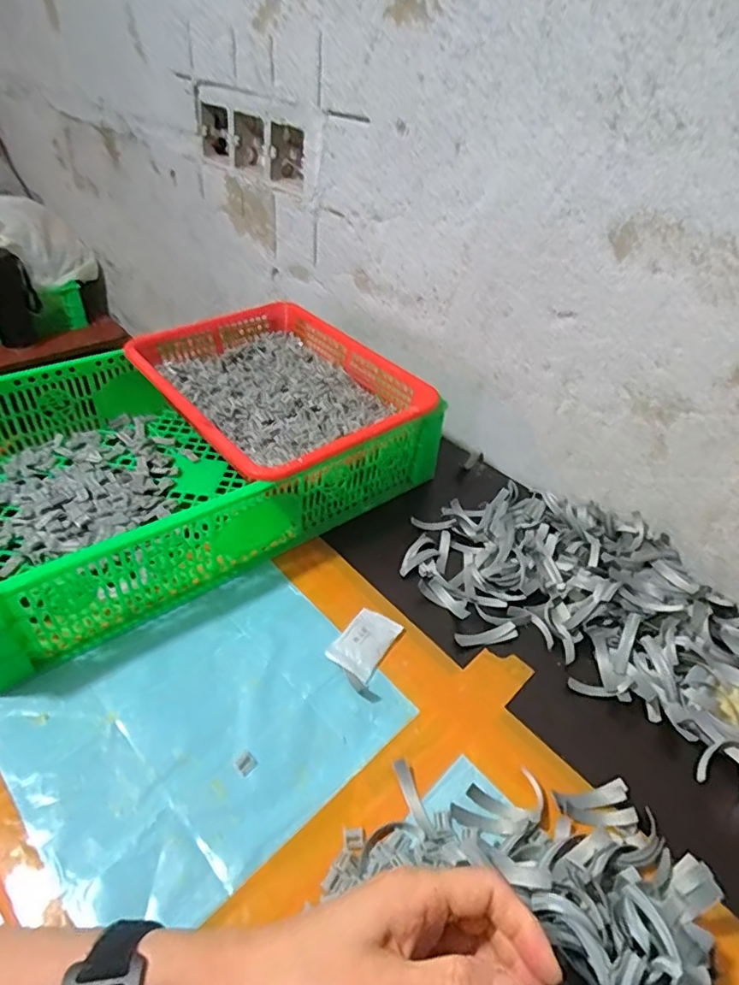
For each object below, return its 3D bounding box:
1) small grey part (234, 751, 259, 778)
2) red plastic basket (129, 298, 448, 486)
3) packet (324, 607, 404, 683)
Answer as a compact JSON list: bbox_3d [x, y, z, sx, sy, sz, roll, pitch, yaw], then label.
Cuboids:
[{"bbox_3d":[-0.085,0.187,0.387,0.013,0.004,0.014,-29,51,-35],"label":"small grey part"},{"bbox_3d":[-0.100,-0.110,0.621,0.241,0.075,0.300,-25,49,-32],"label":"red plastic basket"},{"bbox_3d":[-0.002,0.124,0.469,0.040,0.009,0.067,25,43,22],"label":"packet"}]

